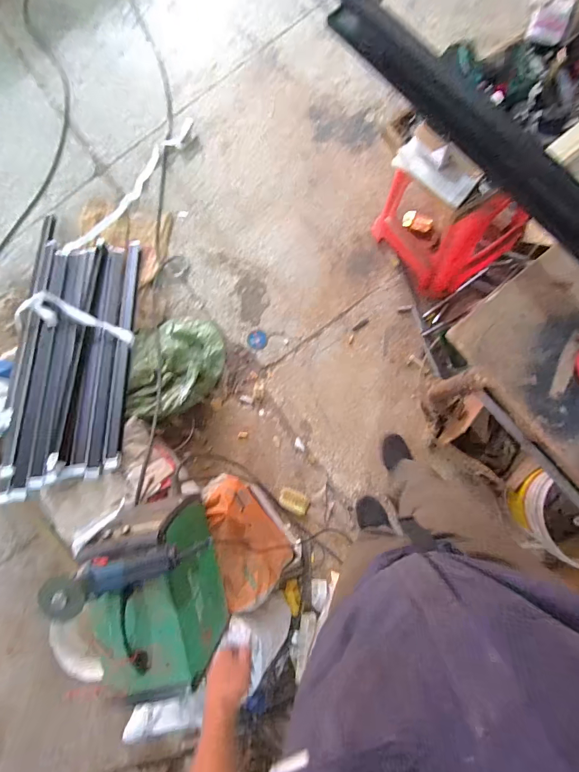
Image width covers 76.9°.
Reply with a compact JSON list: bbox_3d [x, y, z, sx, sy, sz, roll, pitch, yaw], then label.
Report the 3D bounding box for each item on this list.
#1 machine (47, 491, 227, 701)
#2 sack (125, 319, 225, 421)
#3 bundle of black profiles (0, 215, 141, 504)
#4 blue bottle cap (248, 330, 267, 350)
[{"bbox_3d":[-0.327,0.511,0.915,0.240,0.308,0.397,-13,81,5],"label":"machine"},{"bbox_3d":[-0.416,-0.086,1.380,0.304,0.235,0.400,-12,83,6],"label":"sack"},{"bbox_3d":[-0.794,-0.215,1.360,0.404,0.136,1.178,-14,63,5],"label":"bundle of black profiles"},{"bbox_3d":[-0.128,-0.187,1.475,0.078,0.010,0.073,-1,84,7],"label":"blue bottle cap"}]

